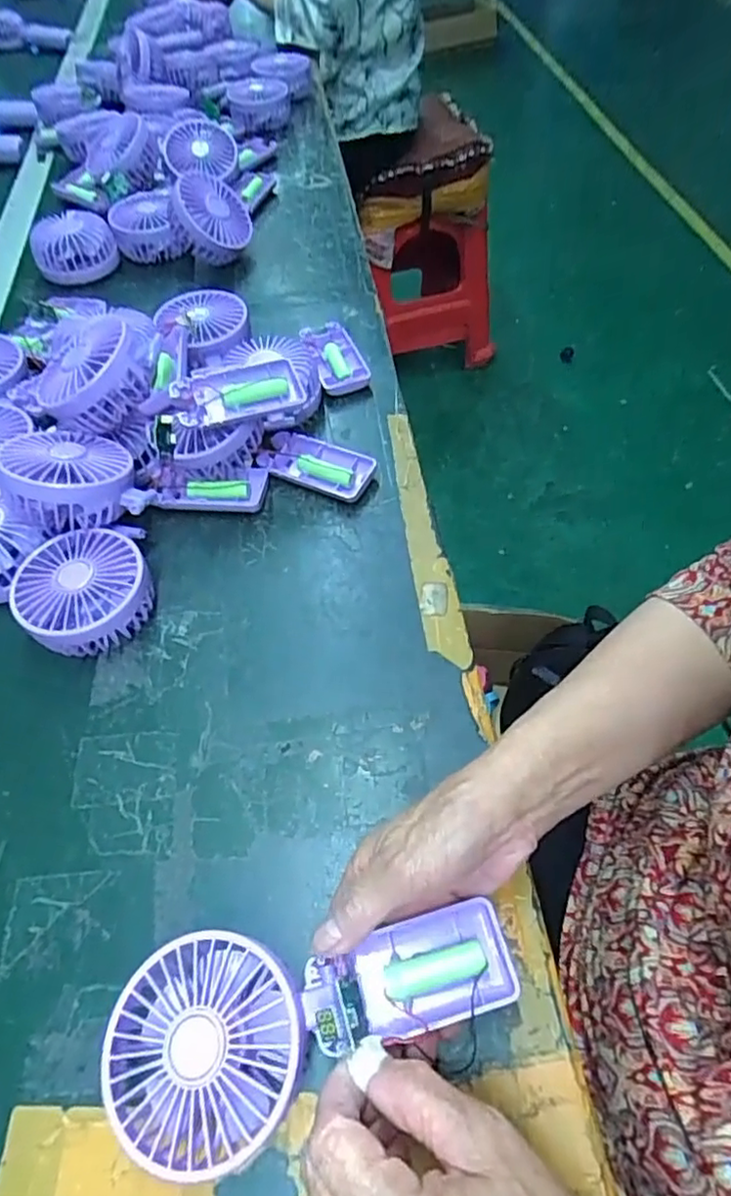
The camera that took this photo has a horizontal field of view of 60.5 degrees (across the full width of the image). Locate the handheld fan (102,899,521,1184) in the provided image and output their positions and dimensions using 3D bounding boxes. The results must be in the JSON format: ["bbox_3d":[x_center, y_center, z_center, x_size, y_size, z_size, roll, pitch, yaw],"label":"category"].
[{"bbox_3d":[-0.022,0.184,0.280,0.181,0.028,0.079,-10,55,-11],"label":"handheld fan"}]

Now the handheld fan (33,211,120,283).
[{"bbox_3d":[-0.328,-0.397,0.709,0.087,0.052,0.079,-19,58,-10],"label":"handheld fan"}]

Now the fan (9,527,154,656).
[{"bbox_3d":[-0.191,-0.001,0.431,0.084,0.045,0.080,-2,56,3],"label":"fan"}]

